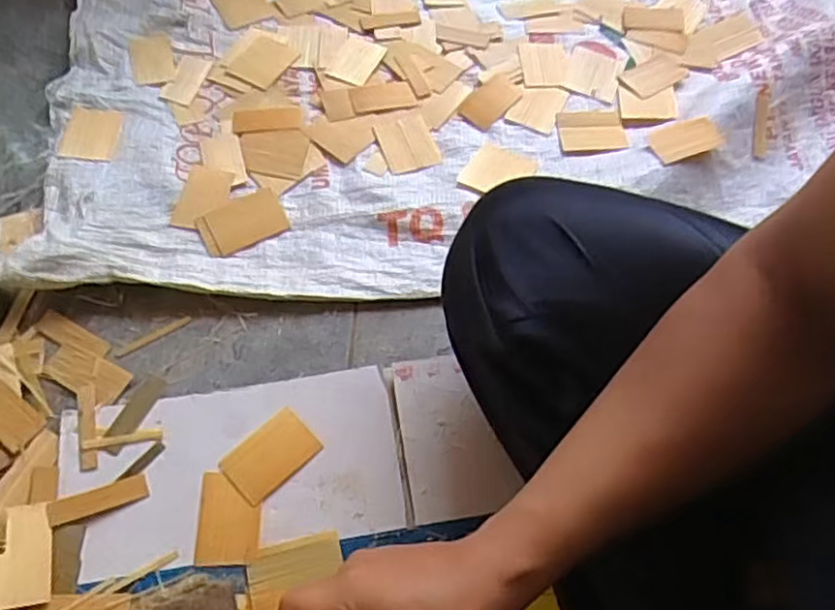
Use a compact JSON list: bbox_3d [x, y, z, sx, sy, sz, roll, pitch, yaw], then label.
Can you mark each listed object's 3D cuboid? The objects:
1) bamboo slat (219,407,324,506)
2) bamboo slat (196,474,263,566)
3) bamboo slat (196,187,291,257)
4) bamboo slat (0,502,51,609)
[{"bbox_3d":[-0.122,0.123,0.555,0.072,0.004,0.050,-39,69,-20],"label":"bamboo slat"},{"bbox_3d":[-0.148,0.167,0.532,0.048,0.004,0.069,0,61,-1],"label":"bamboo slat"},{"bbox_3d":[-0.173,-0.083,0.671,0.081,0.005,0.056,-26,65,-15],"label":"bamboo slat"},{"bbox_3d":[-0.296,0.182,0.492,0.052,0.004,0.071,4,57,-34],"label":"bamboo slat"}]

